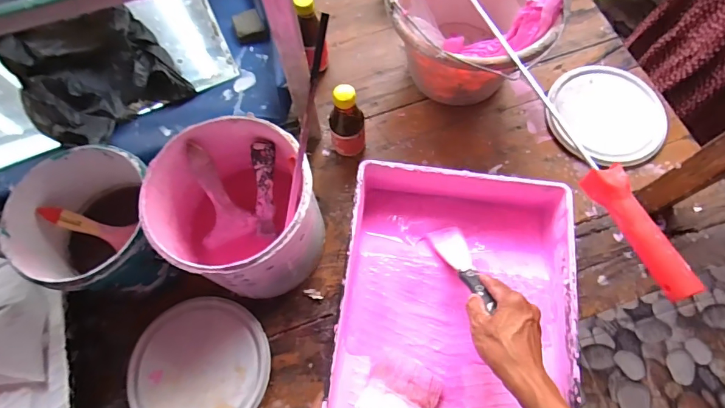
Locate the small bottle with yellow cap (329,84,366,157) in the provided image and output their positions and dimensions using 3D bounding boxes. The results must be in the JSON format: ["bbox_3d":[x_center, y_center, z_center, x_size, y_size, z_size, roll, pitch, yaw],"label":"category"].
[{"bbox_3d":[-0.022,-0.114,0.610,0.042,0.145,0.043,-1,70,2],"label":"small bottle with yellow cap"}]

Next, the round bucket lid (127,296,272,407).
[{"bbox_3d":[-0.213,0.214,0.549,0.177,0.026,0.173,-1,70,2],"label":"round bucket lid"}]

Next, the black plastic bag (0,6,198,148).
[{"bbox_3d":[-0.402,-0.194,0.631,0.202,0.074,0.197,-39,74,-11],"label":"black plastic bag"}]

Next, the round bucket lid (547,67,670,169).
[{"bbox_3d":[0.390,-0.141,0.671,0.176,0.026,0.172,-1,70,2],"label":"round bucket lid"}]

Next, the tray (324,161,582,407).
[{"bbox_3d":[0.115,0.130,0.531,0.273,0.091,0.348,7,71,5],"label":"tray"}]

